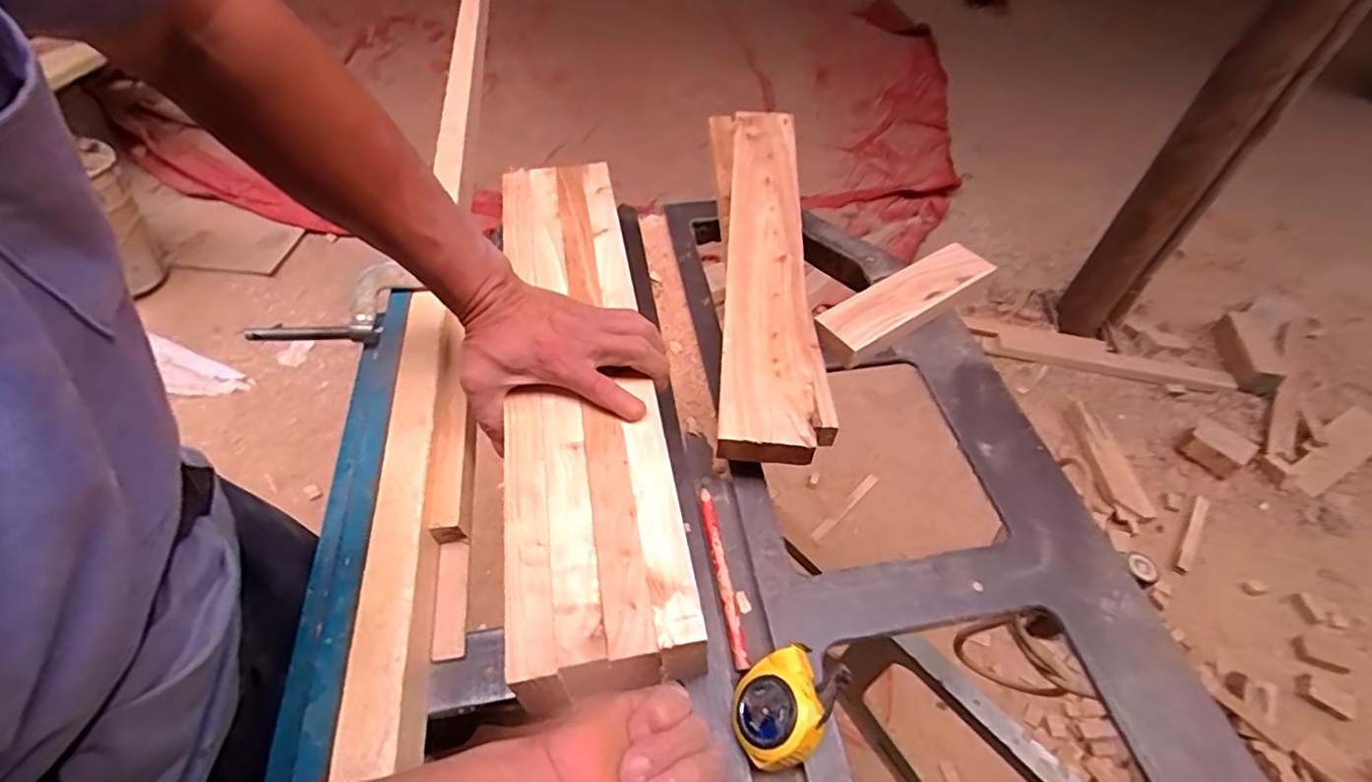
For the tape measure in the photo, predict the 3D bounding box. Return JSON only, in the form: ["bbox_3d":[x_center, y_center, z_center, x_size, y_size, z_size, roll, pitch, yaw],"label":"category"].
[{"bbox_3d":[0.060,0.198,0.377,0.058,0.036,0.072,38,60,26],"label":"tape measure"}]

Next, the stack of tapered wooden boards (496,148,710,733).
[{"bbox_3d":[-0.094,-0.022,0.506,0.118,0.048,0.511,-9,52,-7],"label":"stack of tapered wooden boards"}]

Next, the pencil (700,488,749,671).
[{"bbox_3d":[0.028,0.138,0.454,0.011,0.011,0.140,-7,52,-6],"label":"pencil"}]

